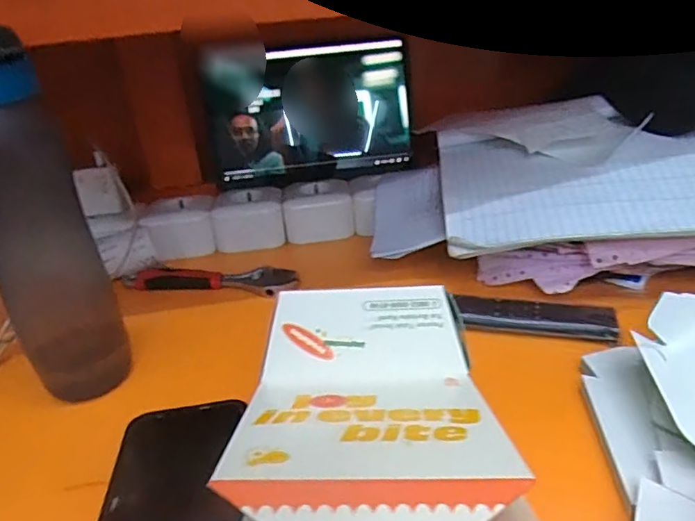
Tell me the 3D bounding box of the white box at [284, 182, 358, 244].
[{"bbox_3d":[-0.035,-0.061,0.670,0.081,0.048,0.060,-7,26,-4],"label":"white box"}]

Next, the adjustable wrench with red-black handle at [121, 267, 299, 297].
[{"bbox_3d":[-0.142,0.018,0.575,0.184,0.016,0.023,0,27,11],"label":"adjustable wrench with red-black handle"}]

